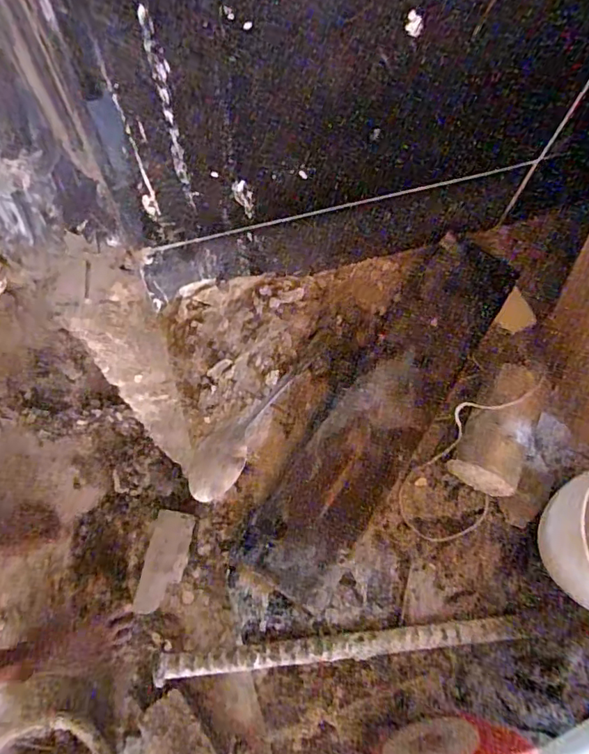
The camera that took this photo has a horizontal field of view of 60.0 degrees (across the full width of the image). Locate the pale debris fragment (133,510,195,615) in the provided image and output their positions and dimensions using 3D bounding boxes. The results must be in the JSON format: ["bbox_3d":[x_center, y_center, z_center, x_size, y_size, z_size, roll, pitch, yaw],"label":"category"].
[{"bbox_3d":[-0.260,0.370,1.023,0.079,0.013,0.192,10,69,0],"label":"pale debris fragment"}]

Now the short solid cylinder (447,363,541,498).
[{"bbox_3d":[0.137,0.044,0.353,0.043,0.045,0.074,30,71,5],"label":"short solid cylinder"}]

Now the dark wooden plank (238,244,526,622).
[{"bbox_3d":[0.070,0.018,0.373,0.067,0.012,0.298,33,74,8],"label":"dark wooden plank"}]

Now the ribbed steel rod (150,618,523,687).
[{"bbox_3d":[0.030,0.170,0.320,0.229,0.014,0.015,-4,72,-3],"label":"ribbed steel rod"}]

